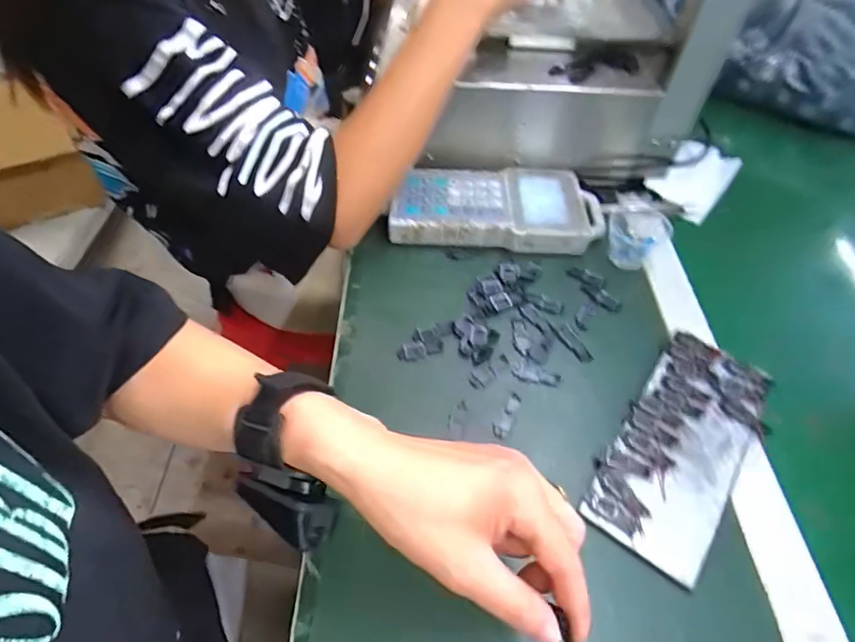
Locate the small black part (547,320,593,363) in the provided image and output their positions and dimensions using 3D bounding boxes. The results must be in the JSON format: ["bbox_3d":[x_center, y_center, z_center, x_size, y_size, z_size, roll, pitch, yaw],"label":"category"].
[{"bbox_3d":[0.128,0.017,0.427,0.015,0.004,0.050,-24,56,-19],"label":"small black part"}]

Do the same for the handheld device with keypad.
[{"bbox_3d":[0.076,-0.124,0.518,0.227,0.034,0.111,4,51,1],"label":"handheld device with keypad"}]

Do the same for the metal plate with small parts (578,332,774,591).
[{"bbox_3d":[0.196,0.090,0.367,0.084,0.009,0.196,33,57,22],"label":"metal plate with small parts"}]

